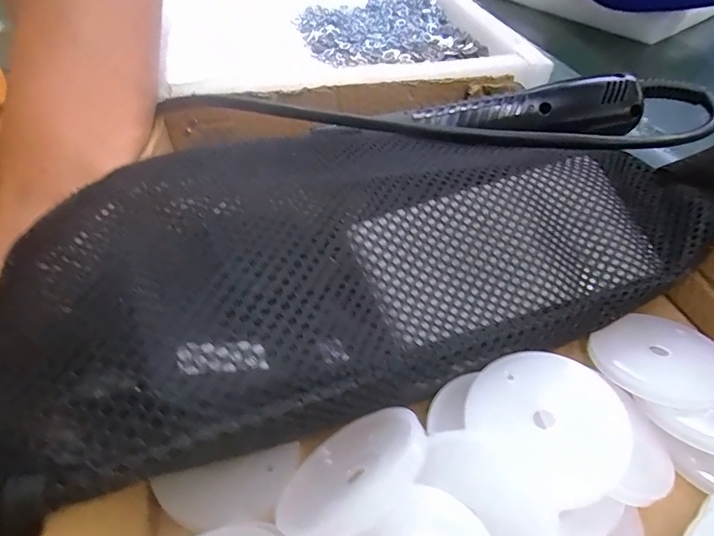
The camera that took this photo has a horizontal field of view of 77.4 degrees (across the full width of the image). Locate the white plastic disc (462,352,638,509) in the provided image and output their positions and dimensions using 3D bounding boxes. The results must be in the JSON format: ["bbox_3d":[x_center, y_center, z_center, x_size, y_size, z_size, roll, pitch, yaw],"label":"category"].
[{"bbox_3d":[0.064,0.053,0.150,0.050,0.006,0.049,0,53,0],"label":"white plastic disc"}]

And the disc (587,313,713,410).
[{"bbox_3d":[0.126,0.038,0.186,0.048,0.009,0.045,1,45,-1],"label":"disc"}]

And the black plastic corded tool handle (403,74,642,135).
[{"bbox_3d":[0.101,-0.096,0.266,0.131,0.031,0.024,2,45,1],"label":"black plastic corded tool handle"}]

